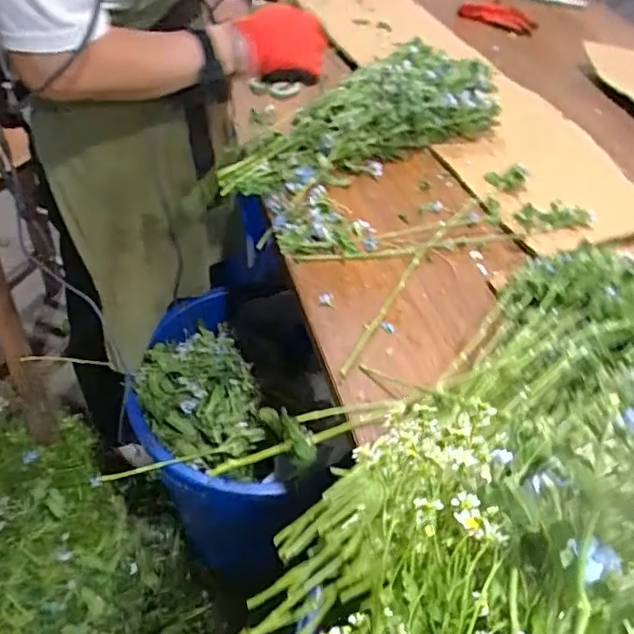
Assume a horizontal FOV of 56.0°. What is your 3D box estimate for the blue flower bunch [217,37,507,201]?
[{"bbox_3d":[0.069,-0.357,1.045,0.553,0.102,0.193,-24,55,-26],"label":"blue flower bunch"}]

